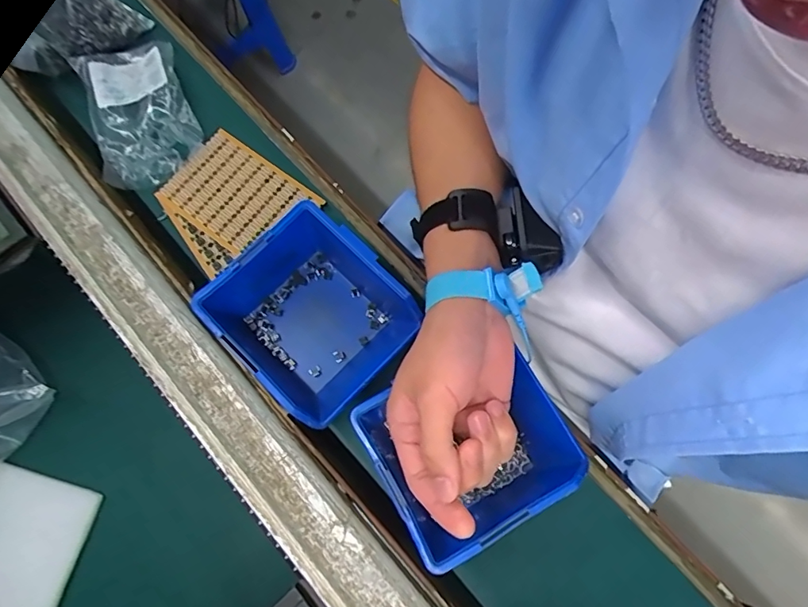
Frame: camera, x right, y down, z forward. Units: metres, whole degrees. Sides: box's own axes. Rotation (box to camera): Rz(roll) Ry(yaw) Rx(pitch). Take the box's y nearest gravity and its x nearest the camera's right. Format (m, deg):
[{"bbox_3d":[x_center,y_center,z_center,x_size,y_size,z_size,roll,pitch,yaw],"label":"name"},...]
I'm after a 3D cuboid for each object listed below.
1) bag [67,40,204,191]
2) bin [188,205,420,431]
[{"bbox_3d":[-0.253,-0.184,0.473,0.092,0.027,0.167,-21,74,-8],"label":"bag"},{"bbox_3d":[-0.068,0.011,0.391,0.130,0.065,0.126,42,79,10],"label":"bin"}]

